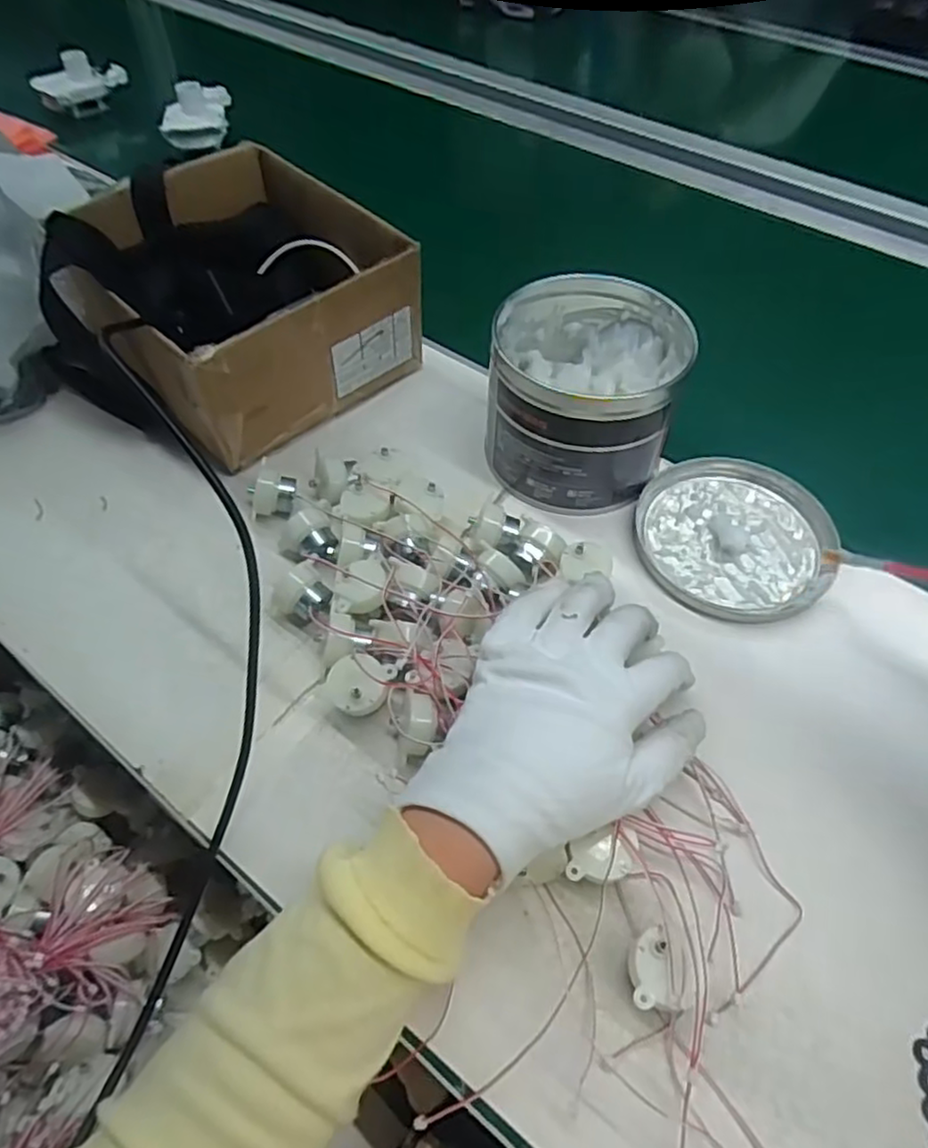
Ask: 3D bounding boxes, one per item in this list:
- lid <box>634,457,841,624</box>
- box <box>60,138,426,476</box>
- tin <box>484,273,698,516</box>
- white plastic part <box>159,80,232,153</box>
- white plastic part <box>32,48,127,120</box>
[{"bbox_3d":[0.183,-0.029,0.465,0.125,0.011,0.135,0,54,0],"label":"lid"},{"bbox_3d":[-0.176,-0.201,0.520,0.209,0.117,0.212,38,62,23],"label":"box"},{"bbox_3d":[0.082,-0.125,0.472,0.126,0.107,0.130,0,54,0],"label":"tin"},{"bbox_3d":[-0.309,-0.530,0.782,0.067,0.044,0.093,-3,54,-3],"label":"white plastic part"},{"bbox_3d":[-0.481,-0.614,0.854,0.032,0.059,0.113,37,62,23],"label":"white plastic part"}]

